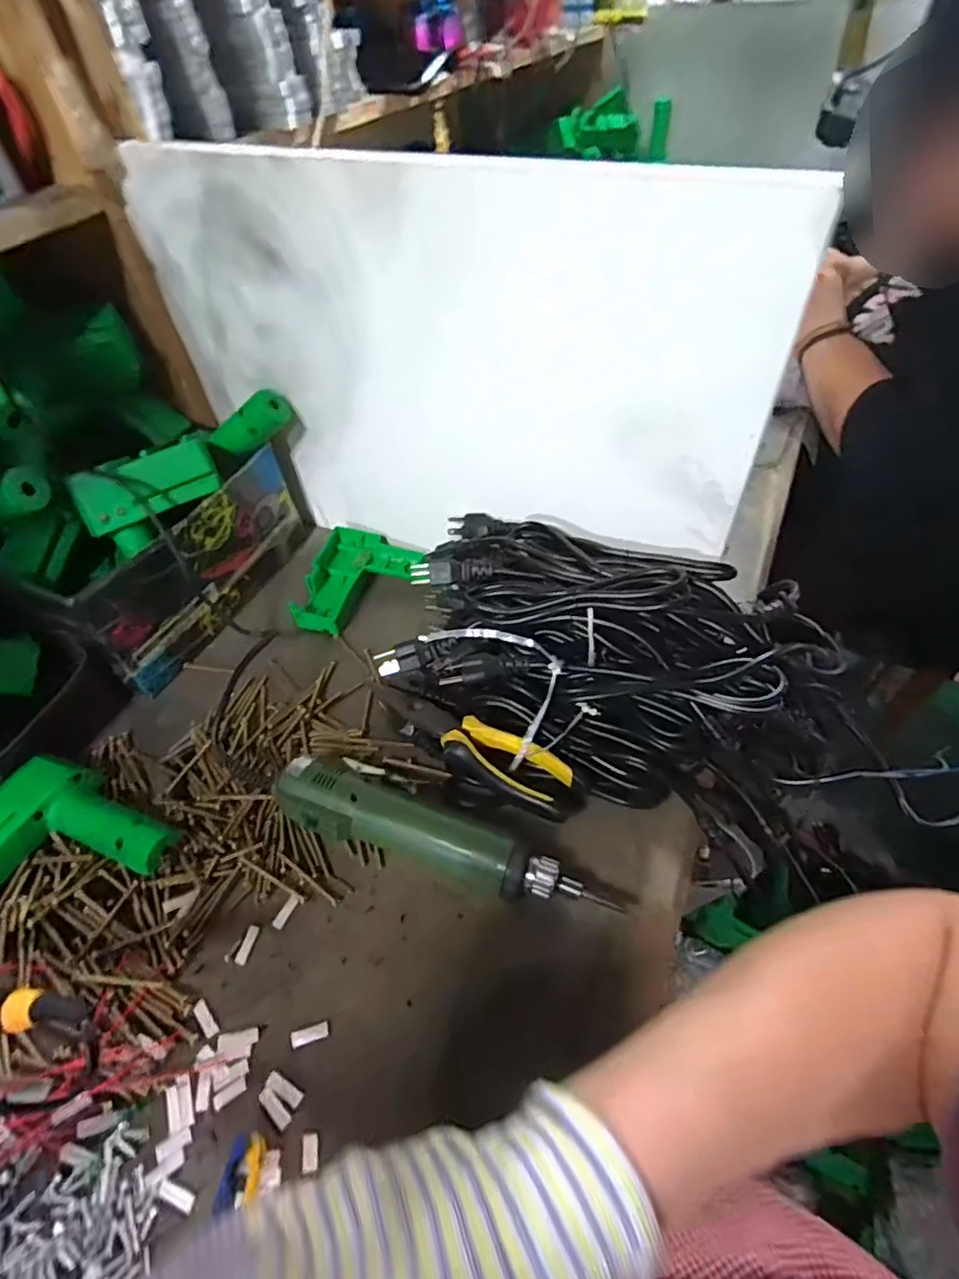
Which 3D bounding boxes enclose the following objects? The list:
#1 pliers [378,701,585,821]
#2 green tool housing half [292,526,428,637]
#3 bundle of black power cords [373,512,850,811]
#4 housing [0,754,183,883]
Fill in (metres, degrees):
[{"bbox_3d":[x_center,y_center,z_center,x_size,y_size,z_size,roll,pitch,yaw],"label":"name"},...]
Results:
[{"bbox_3d":[-0.005,0.084,0.444,0.169,0.028,0.045,24,55,21],"label":"pliers"},{"bbox_3d":[-0.126,-0.058,0.587,0.105,0.021,0.125,17,53,16],"label":"green tool housing half"},{"bbox_3d":[0.086,0.011,0.453,0.305,0.096,0.166,23,55,21],"label":"bundle of black power cords"},{"bbox_3d":[-0.295,0.149,0.402,0.140,0.032,0.114,25,56,22],"label":"housing"}]

